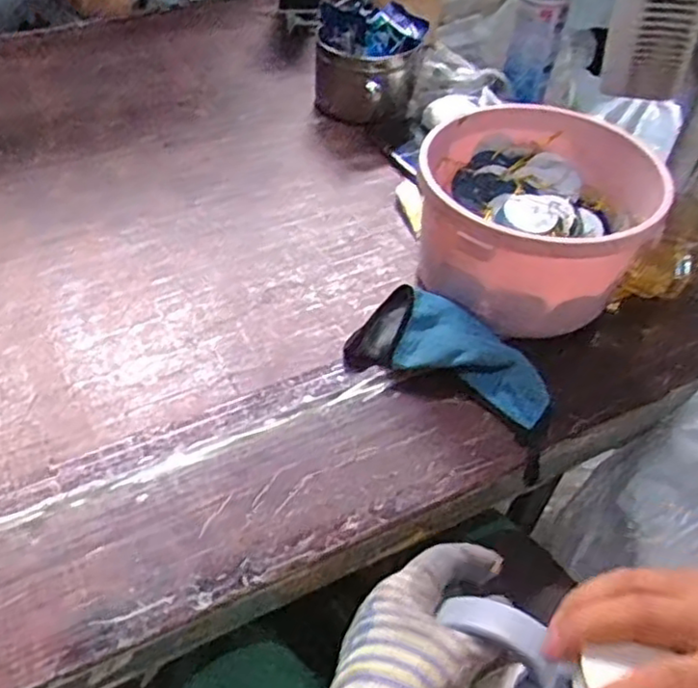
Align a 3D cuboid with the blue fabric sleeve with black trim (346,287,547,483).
[{"bbox_3d":[0.099,0.023,0.644,0.107,0.034,0.205,-32,54,-29],"label":"blue fabric sleeve with black trim"}]

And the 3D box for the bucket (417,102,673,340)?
[{"bbox_3d":[0.180,-0.119,0.713,0.209,0.138,0.221,3,45,1],"label":"bucket"}]

